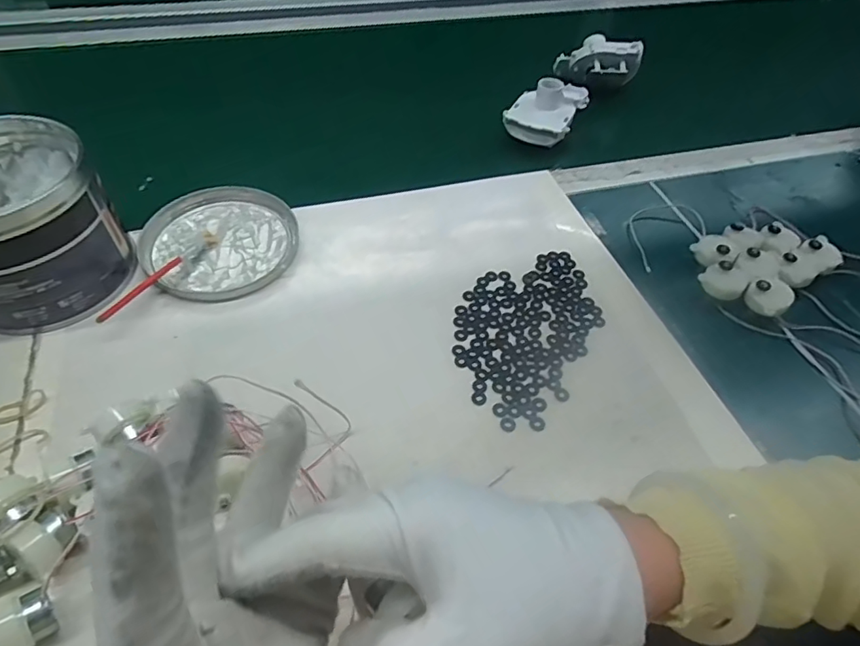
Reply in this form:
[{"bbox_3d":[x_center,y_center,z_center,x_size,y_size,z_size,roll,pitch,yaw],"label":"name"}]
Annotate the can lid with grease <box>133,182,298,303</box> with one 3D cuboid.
[{"bbox_3d":[-0.185,-0.074,0.462,0.125,0.015,0.131,2,51,-2],"label":"can lid with grease"}]

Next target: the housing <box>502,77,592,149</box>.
[{"bbox_3d":[0.132,-0.239,0.584,0.070,0.054,0.097,23,53,14],"label":"housing"}]

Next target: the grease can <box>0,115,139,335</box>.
[{"bbox_3d":[-0.311,-0.077,0.390,0.125,0.108,0.135,2,51,-2],"label":"grease can"}]

